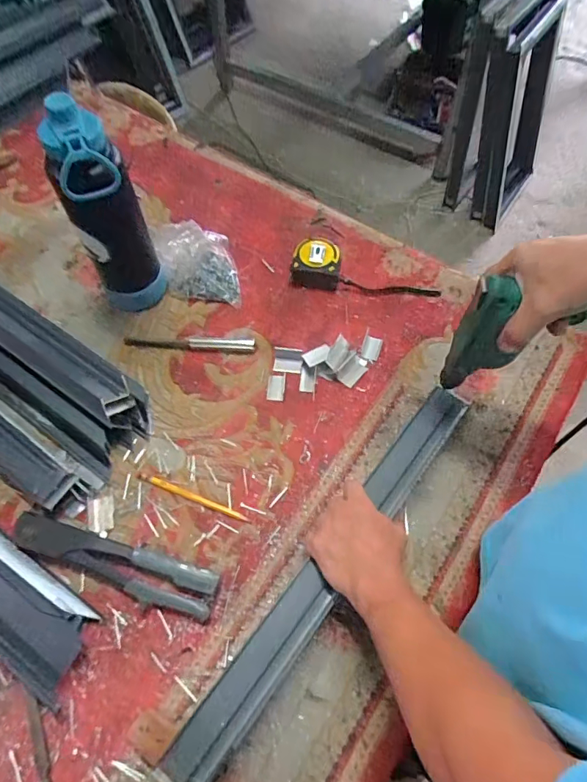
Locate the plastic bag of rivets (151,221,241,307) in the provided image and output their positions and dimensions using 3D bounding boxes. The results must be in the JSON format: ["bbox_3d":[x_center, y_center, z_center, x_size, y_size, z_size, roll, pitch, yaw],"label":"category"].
[{"bbox_3d":[-0.145,-0.192,0.729,0.111,0.085,0.107,-14,63,-8],"label":"plastic bag of rivets"}]

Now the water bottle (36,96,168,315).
[{"bbox_3d":[-0.239,-0.217,0.625,0.082,0.290,0.068,-22,65,-12],"label":"water bottle"}]

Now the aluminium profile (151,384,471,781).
[{"bbox_3d":[0.052,0.182,0.540,0.052,0.030,0.515,35,63,16],"label":"aluminium profile"}]

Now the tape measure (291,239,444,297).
[{"bbox_3d":[0.115,-0.193,0.751,0.231,0.041,0.078,8,62,4],"label":"tape measure"}]

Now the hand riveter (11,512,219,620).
[{"bbox_3d":[-0.213,0.199,0.554,0.251,0.024,0.051,15,63,8],"label":"hand riveter"}]

